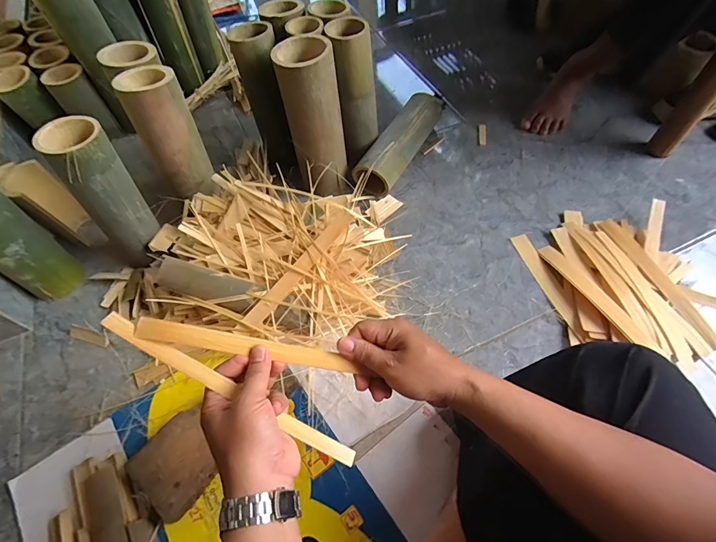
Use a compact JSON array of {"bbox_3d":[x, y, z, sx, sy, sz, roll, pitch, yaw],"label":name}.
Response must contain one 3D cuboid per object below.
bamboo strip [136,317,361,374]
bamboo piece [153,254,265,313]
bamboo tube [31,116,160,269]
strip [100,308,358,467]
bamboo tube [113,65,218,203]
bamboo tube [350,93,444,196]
[{"bbox_3d":[-0.108,0.077,0.385,0.211,0.007,0.023,14,69,-12],"label":"bamboo strip"},{"bbox_3d":[-0.249,0.022,0.633,0.170,0.027,0.053,16,59,-3],"label":"bamboo piece"},{"bbox_3d":[-0.400,-0.116,0.628,0.097,0.255,0.075,-35,62,-18],"label":"bamboo tube"},{"bbox_3d":[-0.121,0.117,0.369,0.270,0.007,0.016,31,62,-4],"label":"strip"},{"bbox_3d":[-0.325,-0.239,0.670,0.095,0.201,0.092,-22,59,-10],"label":"bamboo tube"},{"bbox_3d":[0.088,-0.278,0.837,0.080,0.090,0.301,25,62,17],"label":"bamboo tube"}]

